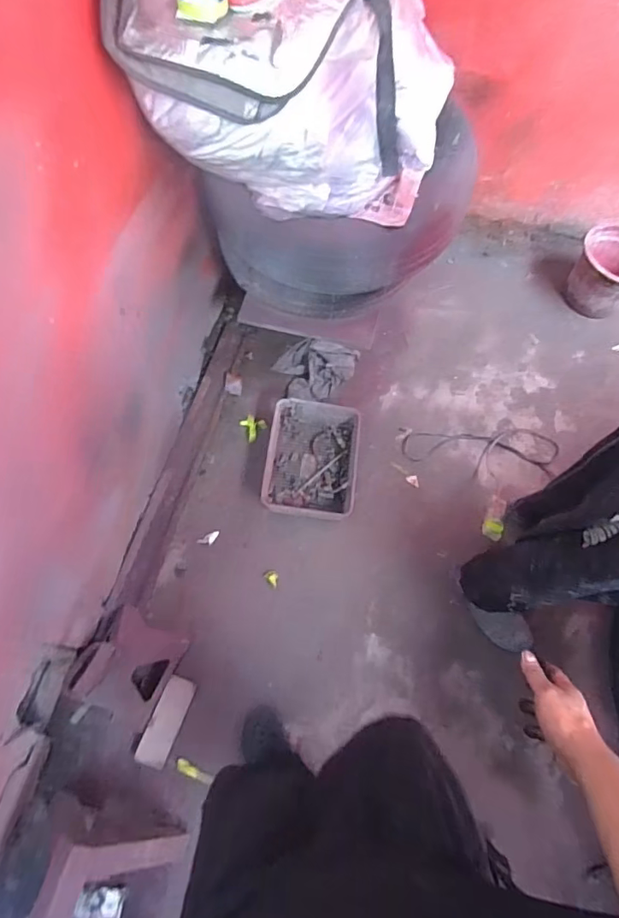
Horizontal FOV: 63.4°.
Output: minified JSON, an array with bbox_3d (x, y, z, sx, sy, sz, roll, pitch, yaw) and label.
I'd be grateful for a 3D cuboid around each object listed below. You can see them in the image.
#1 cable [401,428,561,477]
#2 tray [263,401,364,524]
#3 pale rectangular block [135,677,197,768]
[{"bbox_3d":[0.560,-0.021,1.630,0.514,0.037,0.174,1,71,-2],"label":"cable"},{"bbox_3d":[0.010,-0.002,1.581,0.279,0.074,0.364,7,67,0],"label":"tray"},{"bbox_3d":[-0.363,0.669,1.279,0.075,0.020,0.206,20,68,6],"label":"pale rectangular block"}]

